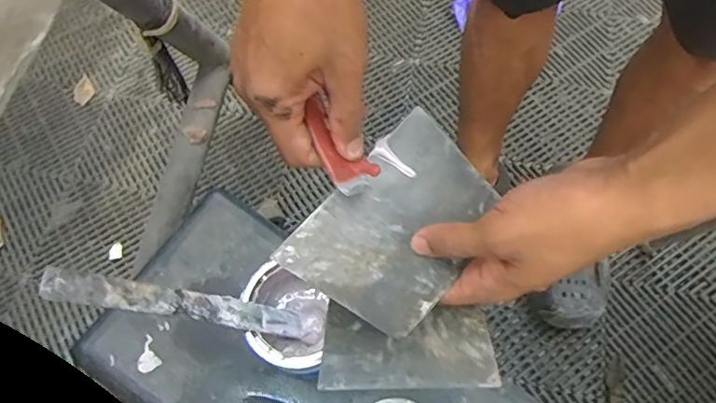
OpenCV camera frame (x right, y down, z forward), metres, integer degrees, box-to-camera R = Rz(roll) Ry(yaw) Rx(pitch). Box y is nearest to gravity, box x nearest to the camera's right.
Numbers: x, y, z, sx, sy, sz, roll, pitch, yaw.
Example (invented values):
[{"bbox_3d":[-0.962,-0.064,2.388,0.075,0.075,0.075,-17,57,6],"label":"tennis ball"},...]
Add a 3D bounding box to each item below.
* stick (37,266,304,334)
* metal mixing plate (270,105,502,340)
[{"bbox_3d":[-0.138,0.086,0.448,0.008,0.231,0.026,-28,55,37],"label":"stick"},{"bbox_3d":[0.028,0.015,0.358,0.097,0.004,0.137,40,78,12],"label":"metal mixing plate"}]

